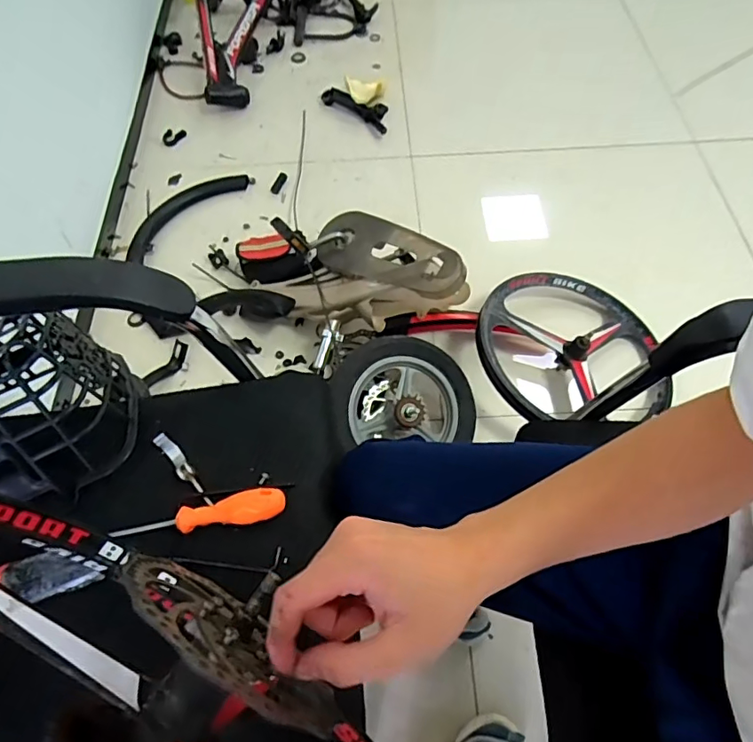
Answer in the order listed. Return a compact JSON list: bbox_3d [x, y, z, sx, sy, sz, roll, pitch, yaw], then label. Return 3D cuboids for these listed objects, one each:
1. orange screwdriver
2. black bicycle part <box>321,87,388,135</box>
[{"bbox_3d":[-0.176,0.142,0.509,0.169,0.026,0.031,-6,62,-4],"label":"orange screwdriver"},{"bbox_3d":[-0.048,-0.767,1.497,0.241,0.036,0.091,34,66,16],"label":"black bicycle part"}]

